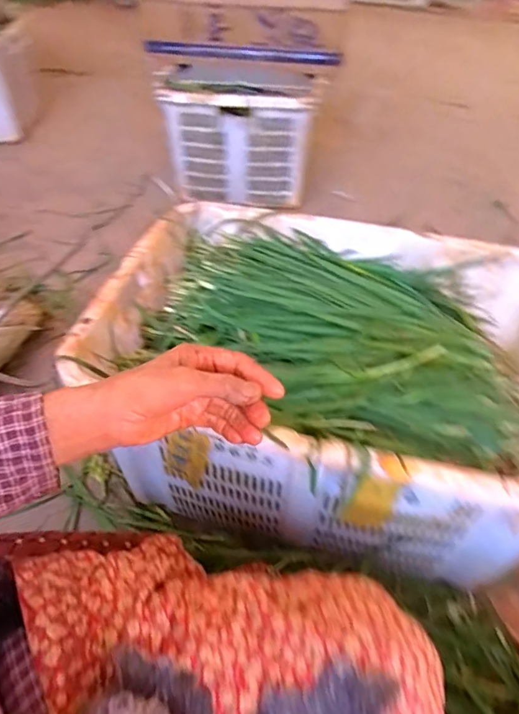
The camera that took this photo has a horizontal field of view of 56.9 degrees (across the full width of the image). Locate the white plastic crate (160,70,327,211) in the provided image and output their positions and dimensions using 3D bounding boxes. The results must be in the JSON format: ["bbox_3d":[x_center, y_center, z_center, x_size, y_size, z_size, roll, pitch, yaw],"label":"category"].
[{"bbox_3d":[-0.062,-0.691,1.496,0.456,0.302,0.252,9,47,6],"label":"white plastic crate"}]

